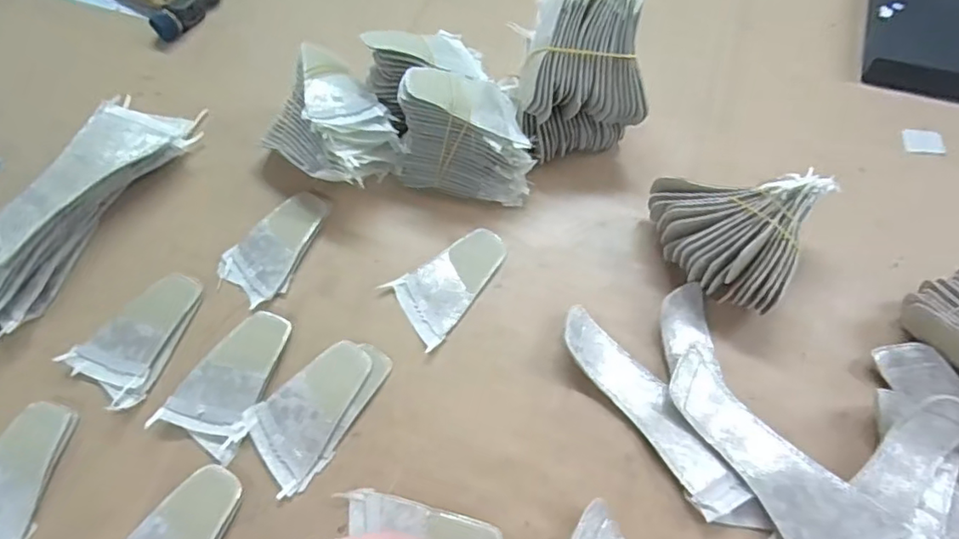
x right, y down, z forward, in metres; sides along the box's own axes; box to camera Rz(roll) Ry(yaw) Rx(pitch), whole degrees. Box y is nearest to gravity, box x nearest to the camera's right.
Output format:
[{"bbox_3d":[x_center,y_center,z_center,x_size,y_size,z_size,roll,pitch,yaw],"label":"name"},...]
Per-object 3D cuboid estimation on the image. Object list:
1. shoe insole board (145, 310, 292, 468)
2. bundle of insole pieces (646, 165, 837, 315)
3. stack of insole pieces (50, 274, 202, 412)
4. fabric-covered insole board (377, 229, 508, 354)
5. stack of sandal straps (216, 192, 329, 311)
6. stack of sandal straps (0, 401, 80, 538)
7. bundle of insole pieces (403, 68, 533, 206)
[{"bbox_3d":[-0.173,0.075,0.419,0.059,0.009,0.101,22,66,13],"label":"shoe insole board"},{"bbox_3d":[0.176,-0.030,0.435,0.105,0.062,0.092,25,67,15],"label":"bundle of insole pieces"},{"bbox_3d":[-0.247,0.046,0.441,0.064,0.005,0.099,30,68,17],"label":"stack of insole pieces"},{"bbox_3d":[-0.017,0.009,0.452,0.094,0.004,0.061,-34,67,-14],"label":"fabric-covered insole board"},{"bbox_3d":[-0.160,-0.021,0.472,0.057,0.007,0.098,28,68,16],"label":"stack of sandal straps"},{"bbox_3d":[-0.308,0.141,0.393,0.057,0.007,0.103,21,66,13],"label":"stack of sandal straps"},{"bbox_3d":[-0.008,-0.110,0.468,0.104,0.086,0.073,11,64,8],"label":"bundle of insole pieces"}]

